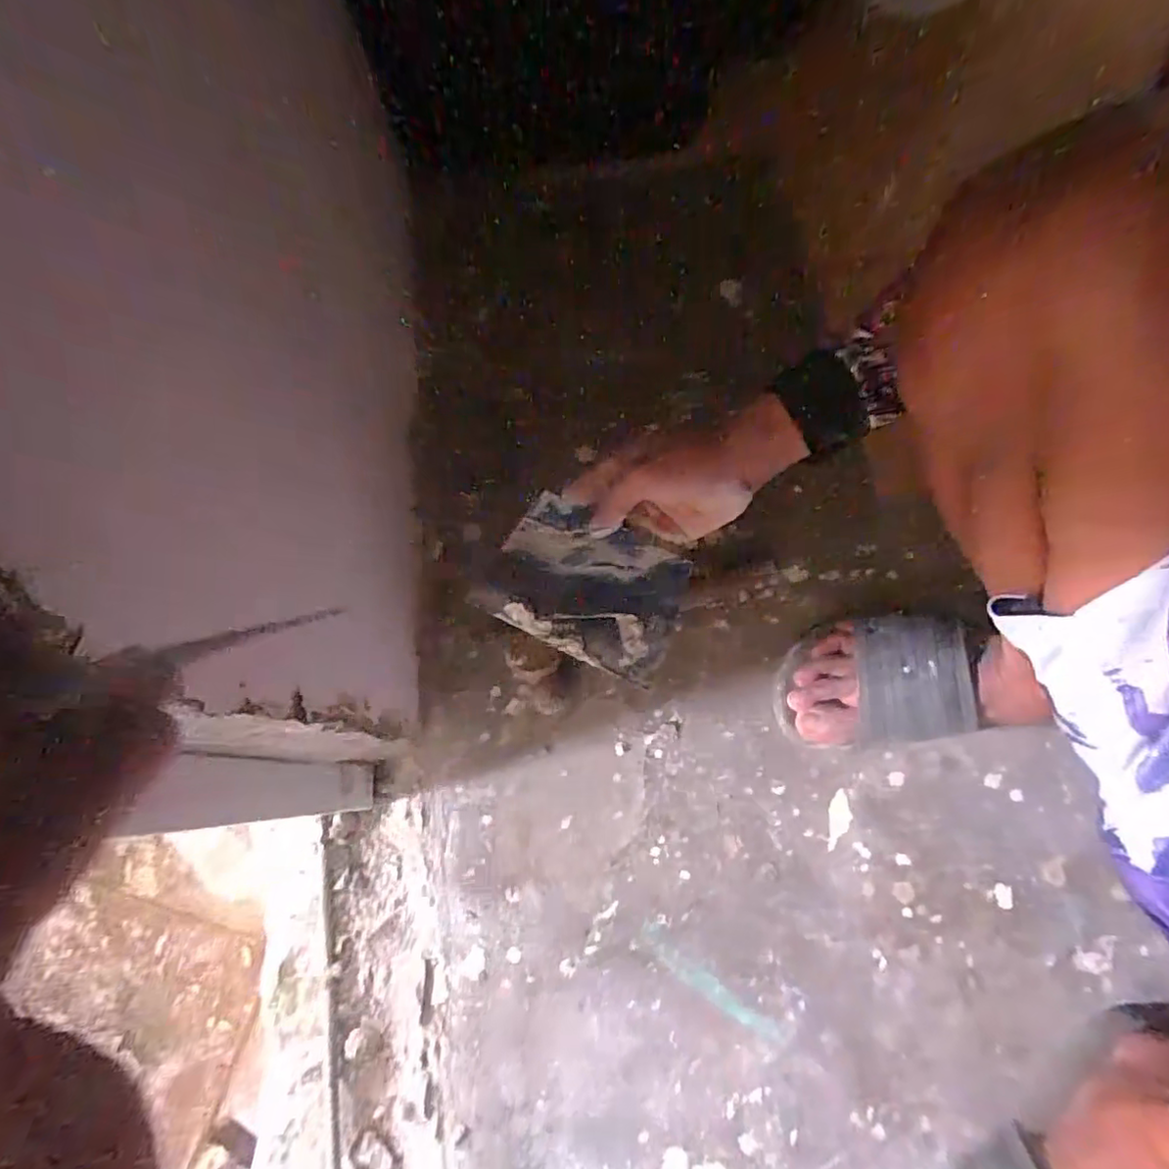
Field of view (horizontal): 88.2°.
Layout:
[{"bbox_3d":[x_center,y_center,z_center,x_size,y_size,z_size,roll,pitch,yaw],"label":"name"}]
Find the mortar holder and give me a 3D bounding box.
[{"bbox_3d":[0.001,0.000,0.436,0.137,0.032,0.098,22,73,9],"label":"mortar holder"}]

